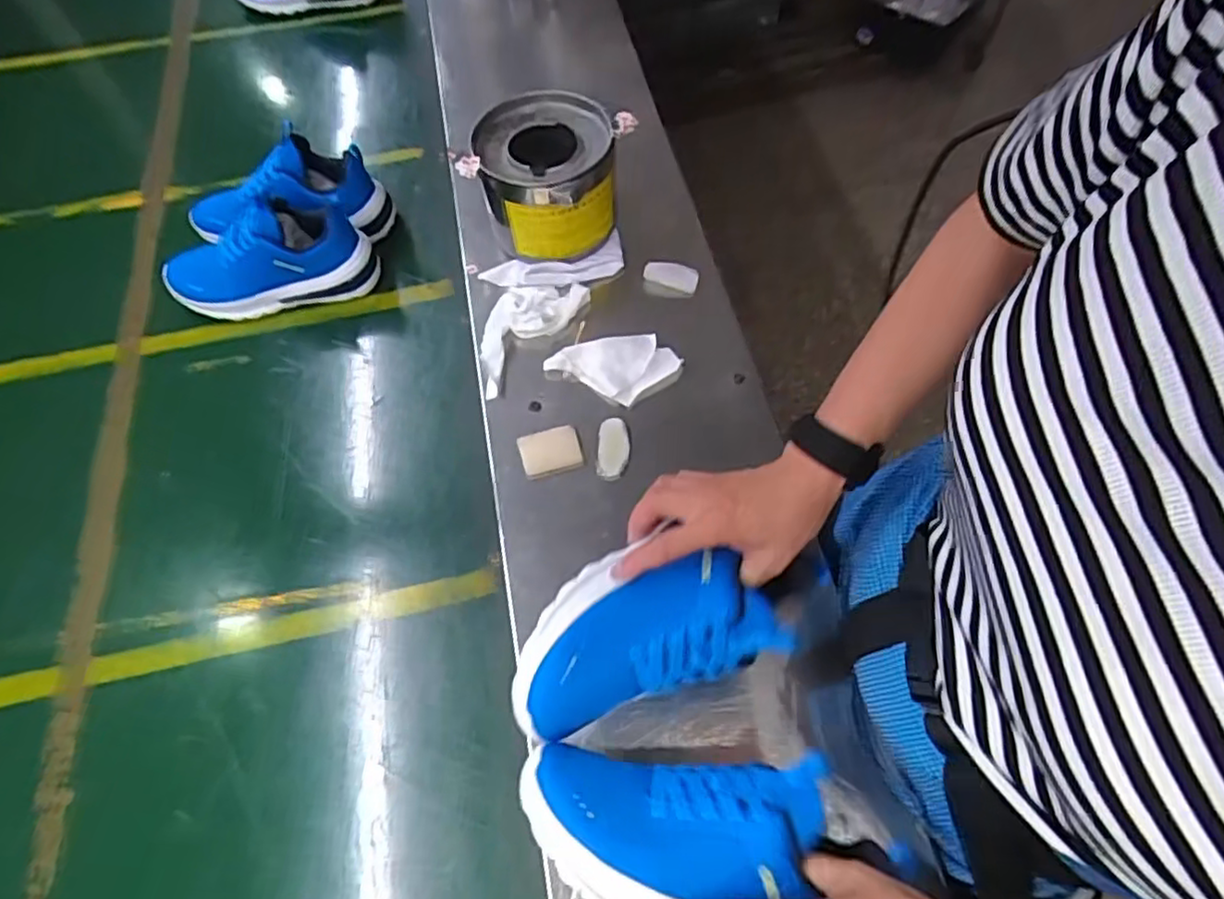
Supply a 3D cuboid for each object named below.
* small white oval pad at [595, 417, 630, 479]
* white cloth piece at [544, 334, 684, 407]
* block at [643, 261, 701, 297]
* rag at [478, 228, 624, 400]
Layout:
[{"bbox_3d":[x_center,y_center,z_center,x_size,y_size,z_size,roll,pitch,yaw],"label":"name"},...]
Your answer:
[{"bbox_3d":[0.001,-0.002,0.631,0.030,0.010,0.061,1,62,4],"label":"small white oval pad"},{"bbox_3d":[0.004,-0.088,0.672,0.118,0.014,0.075,27,71,4],"label":"white cloth piece"},{"bbox_3d":[0.063,-0.182,0.719,0.057,0.022,0.030,4,63,5],"label":"block"},{"bbox_3d":[-0.084,-0.166,0.713,0.110,0.025,0.221,37,70,20],"label":"rag"}]

